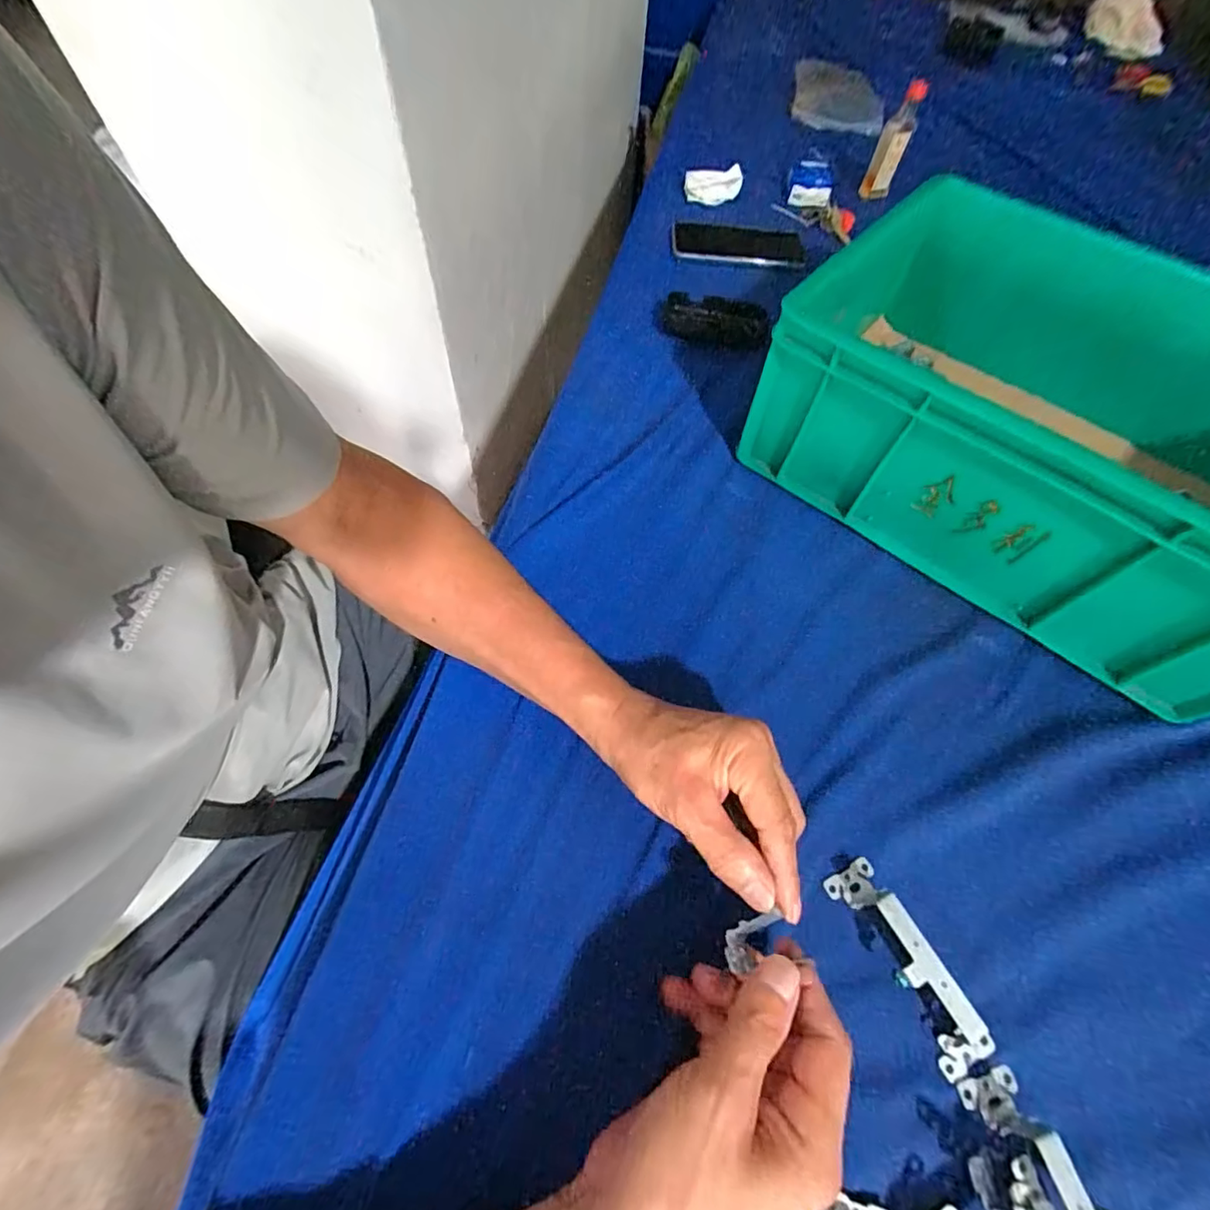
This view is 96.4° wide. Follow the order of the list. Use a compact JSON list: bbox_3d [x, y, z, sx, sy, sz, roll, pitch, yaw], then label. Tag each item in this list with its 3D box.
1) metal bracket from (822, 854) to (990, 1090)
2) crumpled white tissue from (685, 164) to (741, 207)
[{"bbox_3d":[0.169,0.196,0.297,0.032,0.032,0.104,-22,62,-14],"label":"metal bracket"},{"bbox_3d":[0.147,-0.573,0.741,0.077,0.039,0.025,3,59,-2],"label":"crumpled white tissue"}]

